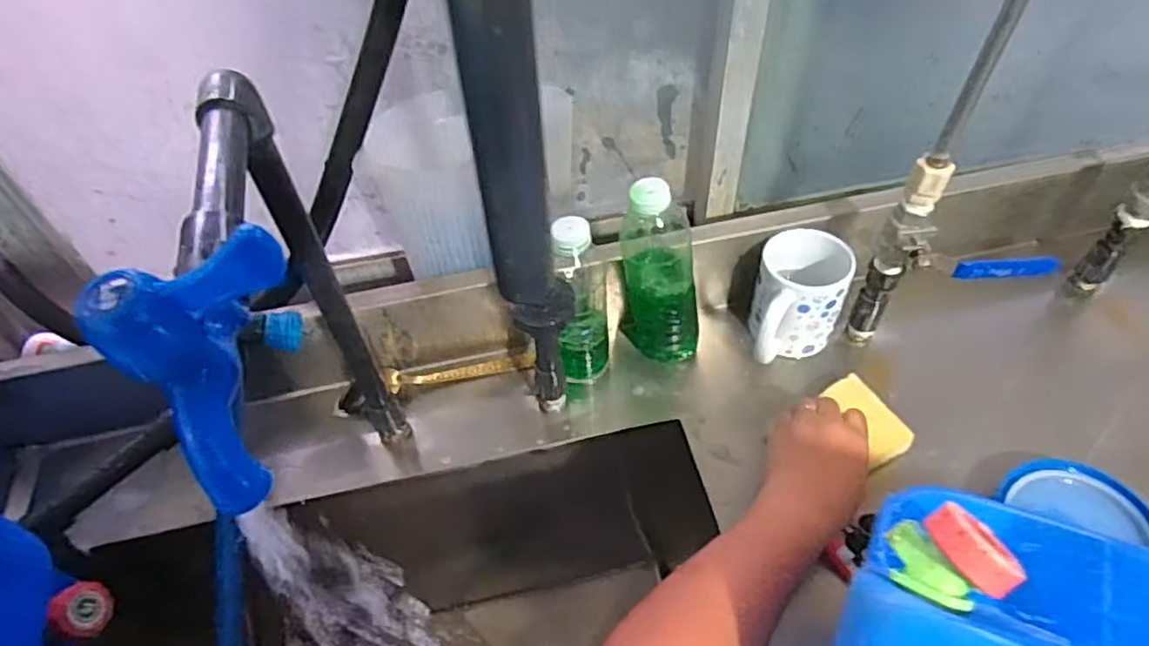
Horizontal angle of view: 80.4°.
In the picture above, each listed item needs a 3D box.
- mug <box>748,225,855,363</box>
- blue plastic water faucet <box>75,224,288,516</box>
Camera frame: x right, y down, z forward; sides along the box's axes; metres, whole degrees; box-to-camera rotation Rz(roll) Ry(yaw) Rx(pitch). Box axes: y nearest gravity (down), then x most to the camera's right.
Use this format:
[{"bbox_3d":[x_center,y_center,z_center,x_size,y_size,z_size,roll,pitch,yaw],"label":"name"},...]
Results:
[{"bbox_3d":[0.207,-0.017,0.636,0.080,0.094,0.106,12,52,13],"label":"mug"},{"bbox_3d":[-0.122,0.014,0.227,0.046,0.084,0.061,22,55,20],"label":"blue plastic water faucet"}]

